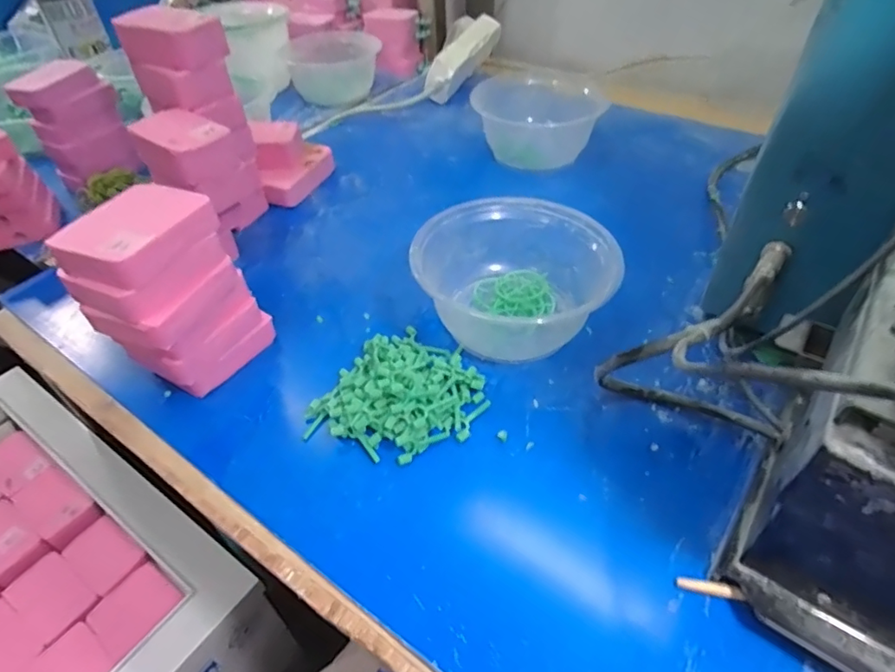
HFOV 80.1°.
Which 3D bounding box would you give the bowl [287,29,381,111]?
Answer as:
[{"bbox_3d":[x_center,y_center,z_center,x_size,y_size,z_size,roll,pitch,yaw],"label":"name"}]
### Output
[{"bbox_3d":[-0.153,-0.369,0.723,0.119,0.054,0.117,-11,46,-8],"label":"bowl"}]

